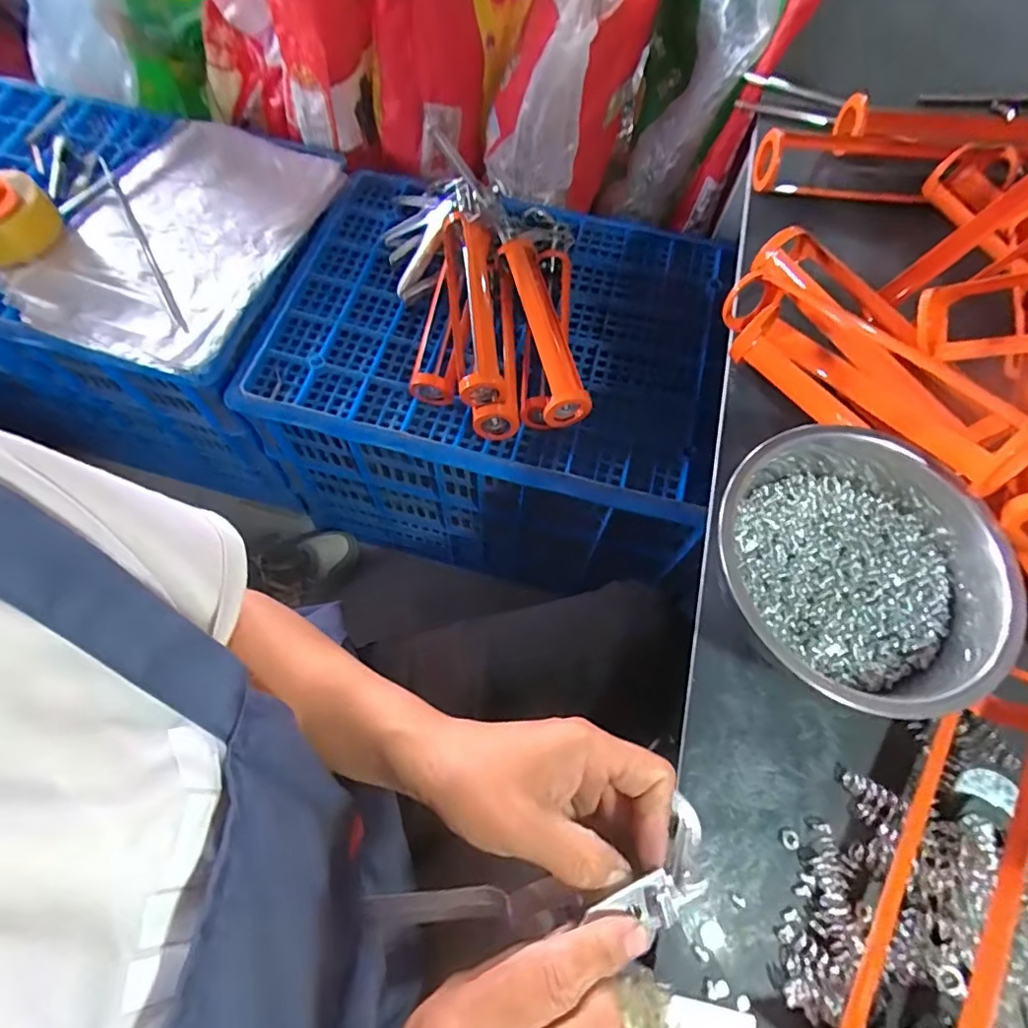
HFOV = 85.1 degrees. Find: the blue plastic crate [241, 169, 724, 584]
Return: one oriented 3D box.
[{"bbox_3d":[-0.037,-0.185,0.883,0.577,0.329,0.457,11,66,3],"label":"blue plastic crate"}]

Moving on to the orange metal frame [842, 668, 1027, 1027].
[{"bbox_3d":[0.251,0.203,0.316,0.051,0.063,0.246,37,70,13],"label":"orange metal frame"}]

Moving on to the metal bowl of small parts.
[{"bbox_3d":[0.227,0.042,0.380,0.163,0.079,0.173,1,66,-2],"label":"metal bowl of small parts"}]

